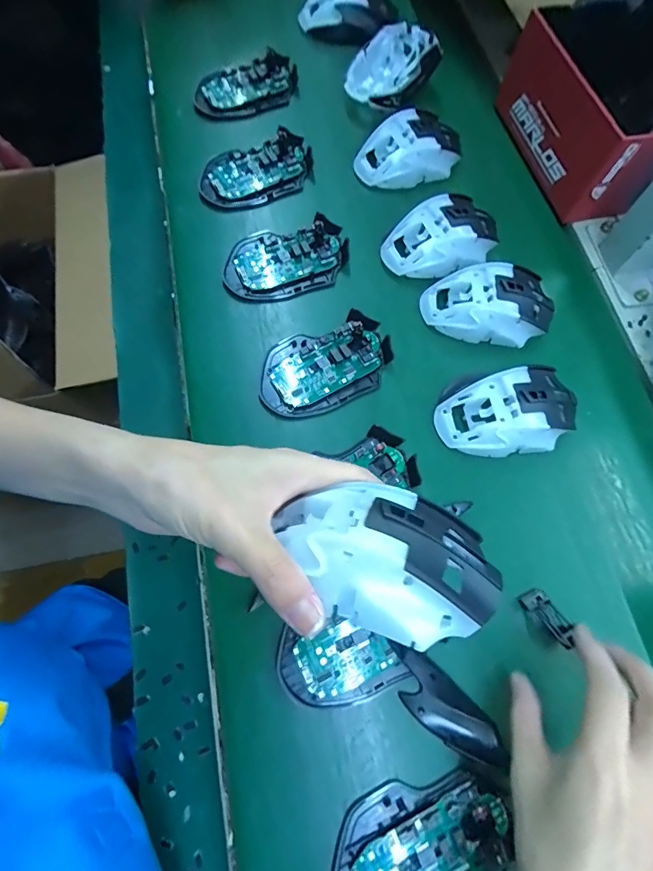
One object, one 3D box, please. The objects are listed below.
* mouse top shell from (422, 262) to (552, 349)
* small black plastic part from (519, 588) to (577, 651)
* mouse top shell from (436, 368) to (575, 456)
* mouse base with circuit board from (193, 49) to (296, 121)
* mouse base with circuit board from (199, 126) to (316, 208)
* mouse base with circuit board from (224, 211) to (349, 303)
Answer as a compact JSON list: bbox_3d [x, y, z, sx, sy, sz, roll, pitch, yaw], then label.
[{"bbox_3d":[0.146,-0.117,0.387,0.118,0.037,0.069,-3,71,-4],"label":"mouse top shell"},{"bbox_3d":[0.159,0.129,0.309,0.018,0.006,0.041,-32,54,-10],"label":"small black plastic part"},{"bbox_3d":[0.148,-0.019,0.350,0.116,0.035,0.067,-11,72,-7],"label":"mouse top shell"},{"bbox_3d":[-0.084,-0.377,0.471,0.114,0.017,0.062,-20,72,-11],"label":"mouse base with circuit board"},{"bbox_3d":[-0.069,-0.264,0.432,0.113,0.014,0.065,-19,72,-11],"label":"mouse base with circuit board"},{"bbox_3d":[-0.036,-0.162,0.397,0.113,0.017,0.069,-18,72,-11],"label":"mouse base with circuit board"}]

